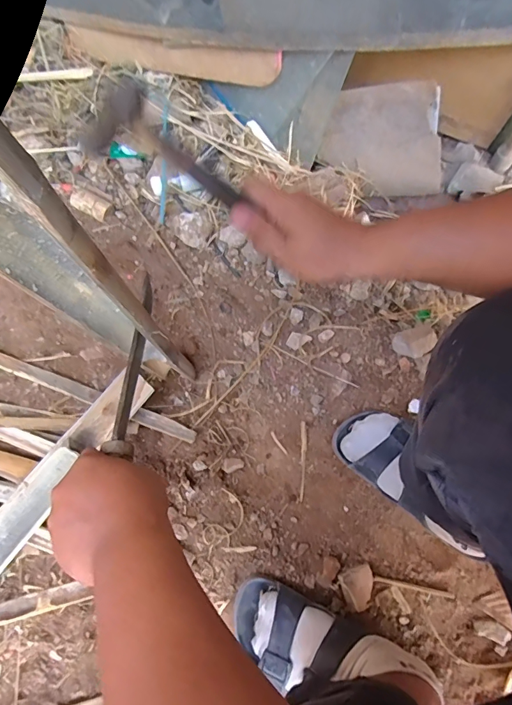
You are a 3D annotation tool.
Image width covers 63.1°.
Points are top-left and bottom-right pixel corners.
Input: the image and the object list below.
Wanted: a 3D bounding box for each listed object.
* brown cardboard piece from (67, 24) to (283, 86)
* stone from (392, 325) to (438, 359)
[{"bbox_3d":[-0.157,-0.518,0.728,0.446,0.061,0.017,23,74,21],"label":"brown cardboard piece"},{"bbox_3d":[0.251,-0.017,0.662,0.051,0.051,0.050,0,73,-1],"label":"stone"}]

